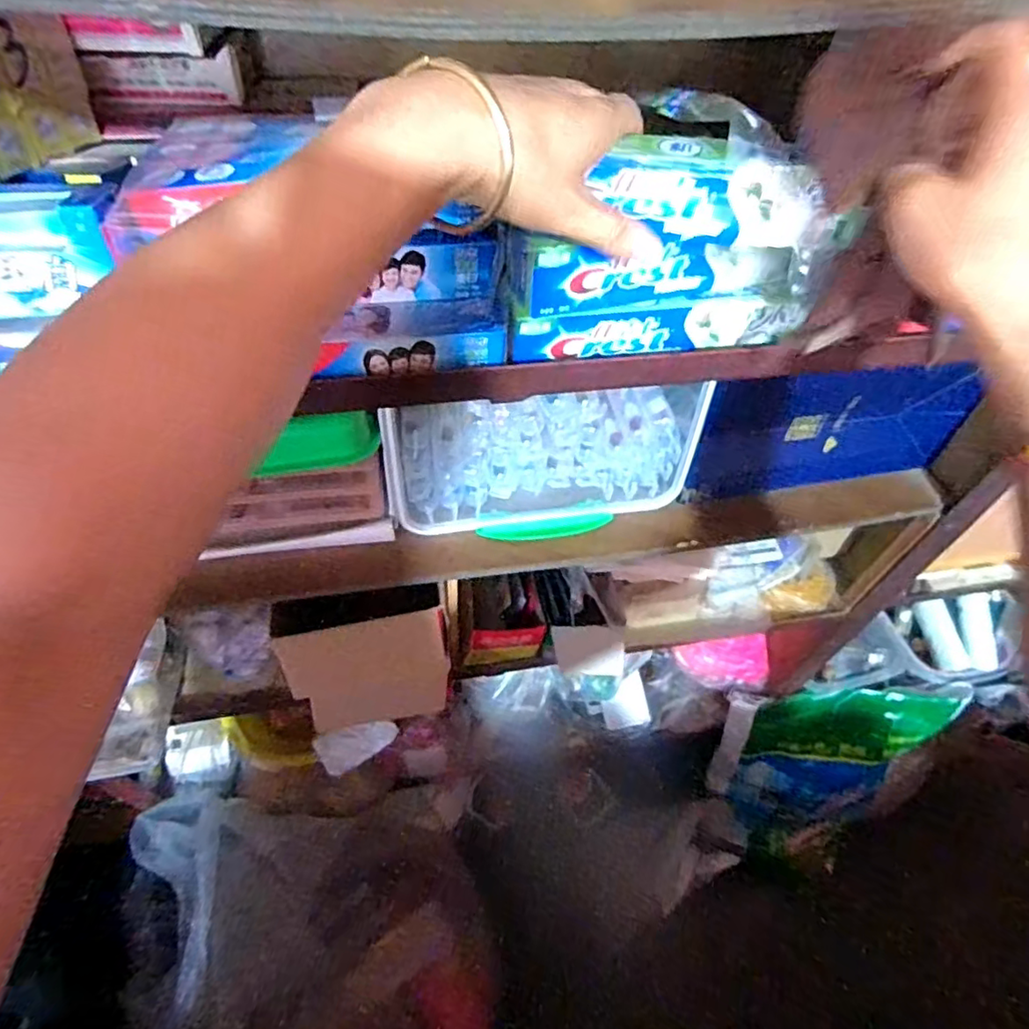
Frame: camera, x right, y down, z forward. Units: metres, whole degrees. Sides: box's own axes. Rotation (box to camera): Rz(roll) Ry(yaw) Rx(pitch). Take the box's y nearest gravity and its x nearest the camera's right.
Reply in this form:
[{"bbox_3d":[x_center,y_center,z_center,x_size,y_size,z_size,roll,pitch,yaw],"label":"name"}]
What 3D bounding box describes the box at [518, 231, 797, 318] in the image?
[{"bbox_3d":[0.080,-0.140,0.339,0.157,0.042,0.038,-1,50,-3],"label":"box"}]

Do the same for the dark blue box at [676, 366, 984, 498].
[{"bbox_3d":[0.288,-0.071,0.539,0.240,0.128,0.037,-2,50,-4],"label":"dark blue box"}]

